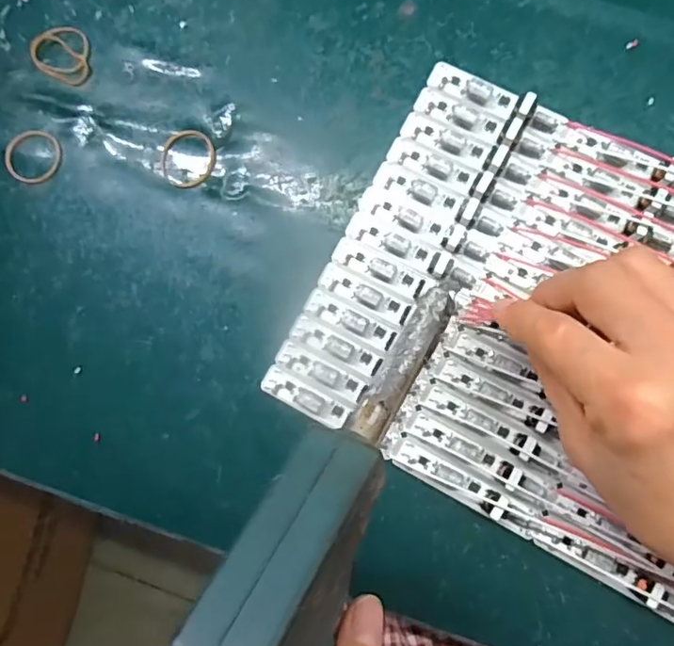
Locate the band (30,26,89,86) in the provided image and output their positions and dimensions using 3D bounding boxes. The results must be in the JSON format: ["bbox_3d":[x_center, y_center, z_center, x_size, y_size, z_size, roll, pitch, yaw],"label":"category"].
[{"bbox_3d":[-0.154,-0.152,0.313,0.038,0.004,0.030,27,87,8],"label":"band"}]

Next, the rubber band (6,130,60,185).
[{"bbox_3d":[-0.169,-0.093,0.308,0.030,0.004,0.030,-1,84,6],"label":"rubber band"}]

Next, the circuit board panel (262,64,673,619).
[{"bbox_3d":[0.133,0.015,0.263,0.287,0.014,0.191,29,88,8],"label":"circuit board panel"}]

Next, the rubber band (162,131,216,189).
[{"bbox_3d":[-0.080,-0.088,0.299,0.031,0.004,0.031,-1,84,6],"label":"rubber band"}]

